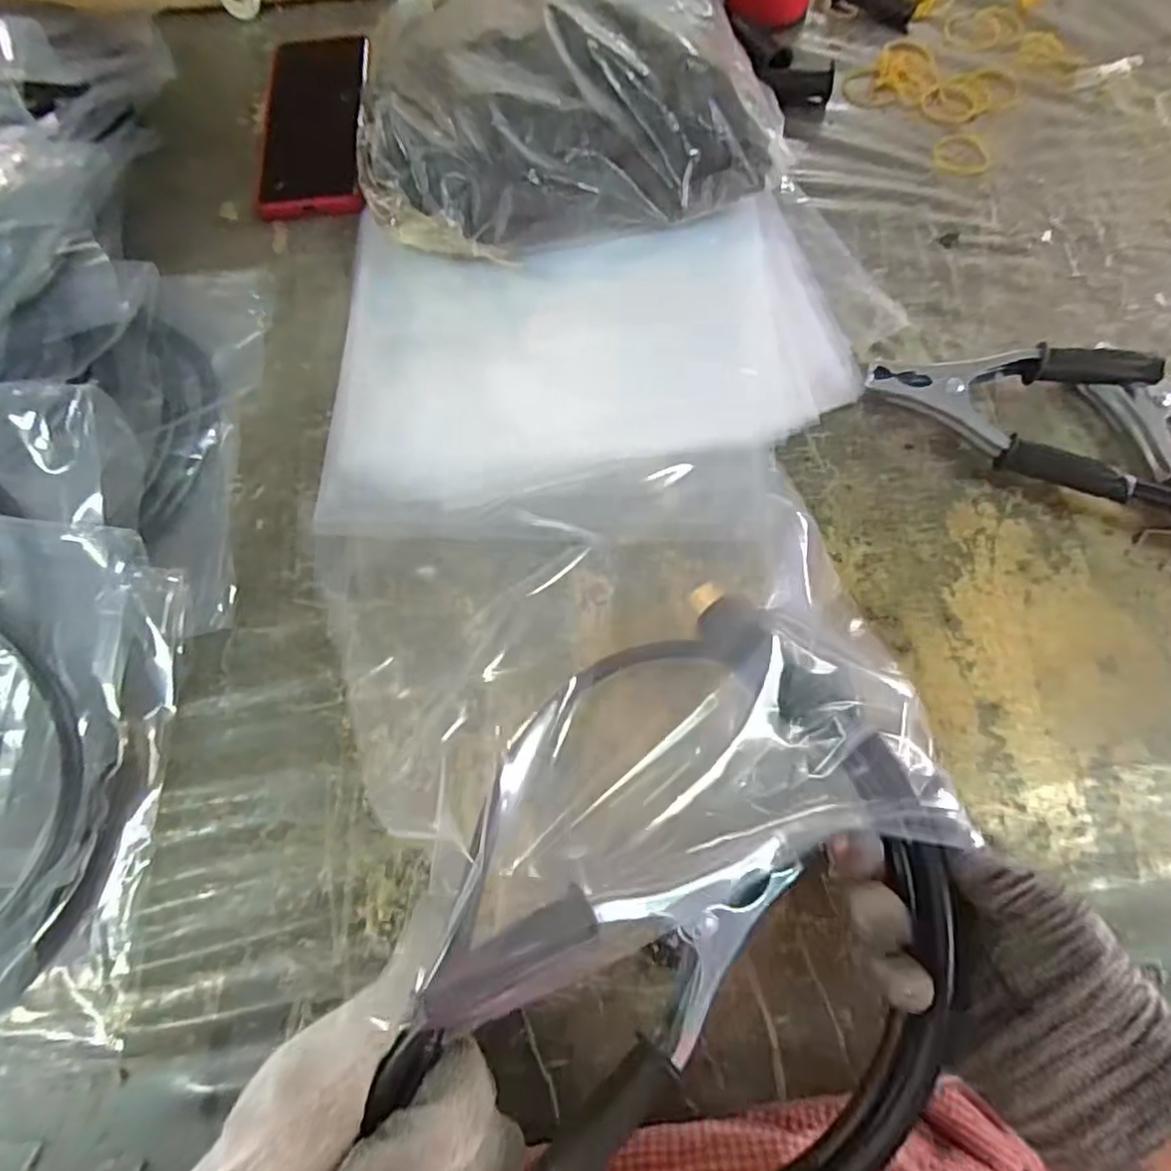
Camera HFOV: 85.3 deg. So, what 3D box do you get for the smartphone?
[{"bbox_3d":[-0.189,-0.318,0.441,0.066,0.012,0.151,0,79,-10],"label":"smartphone"}]

